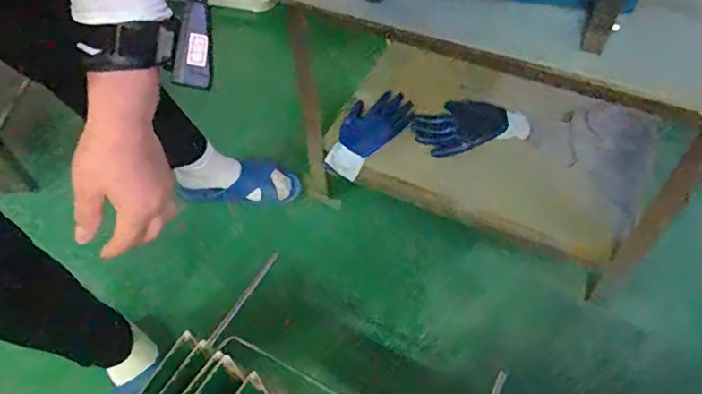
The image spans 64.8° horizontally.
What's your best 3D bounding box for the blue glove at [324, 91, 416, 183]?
[{"bbox_3d":[0.026,-0.131,1.124,0.120,0.032,0.217,38,64,25],"label":"blue glove"}]

